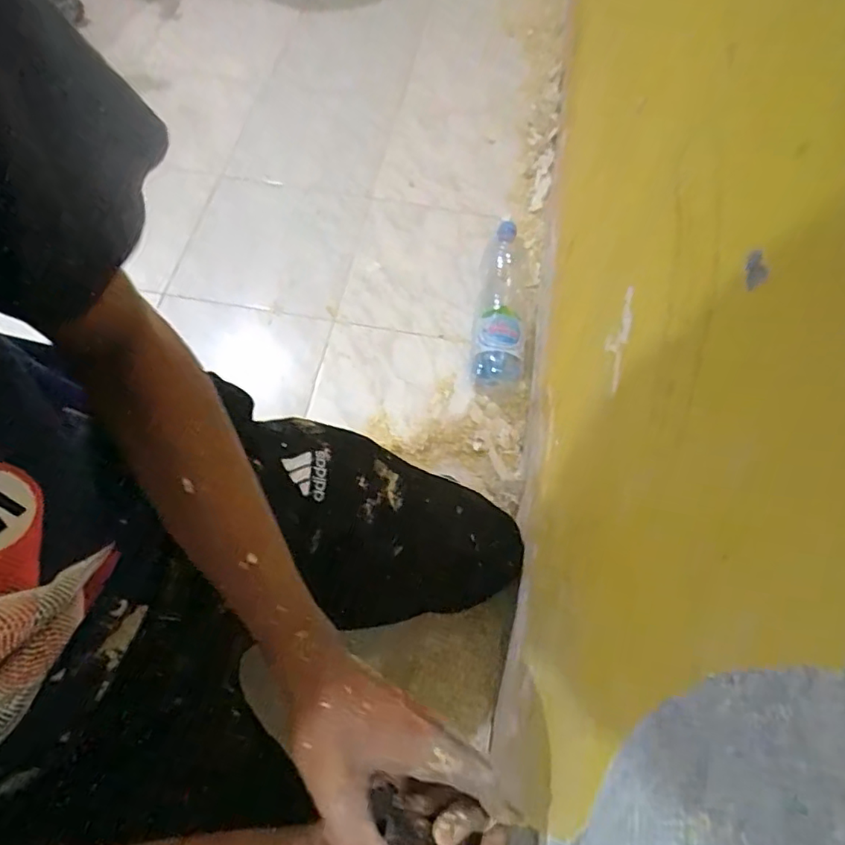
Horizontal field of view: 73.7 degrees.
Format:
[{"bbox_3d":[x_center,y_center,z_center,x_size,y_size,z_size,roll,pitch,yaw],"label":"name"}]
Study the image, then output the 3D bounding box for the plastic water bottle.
[{"bbox_3d":[0.128,-0.212,0.946,0.076,0.082,0.334,5,62,2],"label":"plastic water bottle"}]

